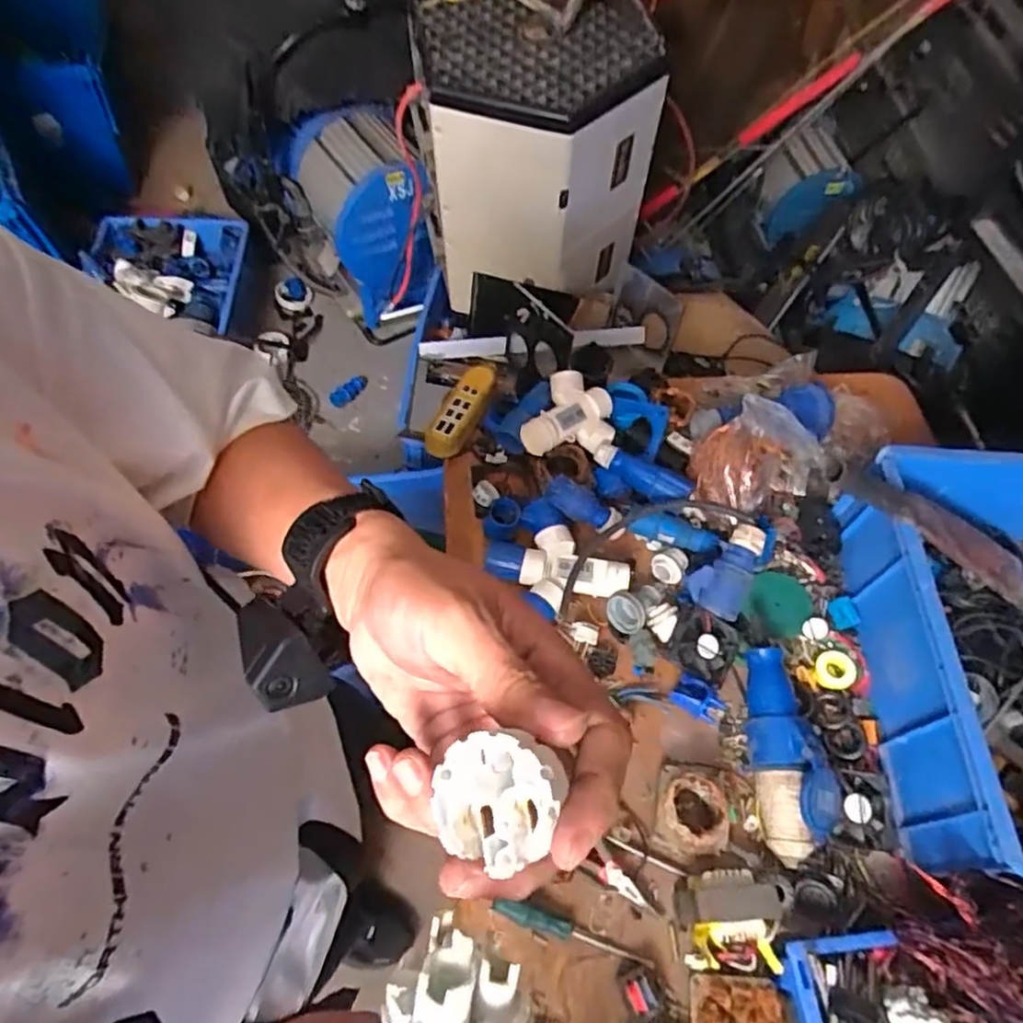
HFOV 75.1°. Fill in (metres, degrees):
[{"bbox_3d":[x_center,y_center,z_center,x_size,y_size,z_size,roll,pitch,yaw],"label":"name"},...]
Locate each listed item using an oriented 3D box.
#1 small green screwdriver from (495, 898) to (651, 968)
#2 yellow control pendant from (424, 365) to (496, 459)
[{"bbox_3d":[0.064,0.438,0.696,0.173,0.016,0.022,16,59,6],"label":"small green screwdriver"},{"bbox_3d":[-0.076,-0.164,1.038,0.066,0.036,0.172,26,74,12],"label":"yellow control pendant"}]

